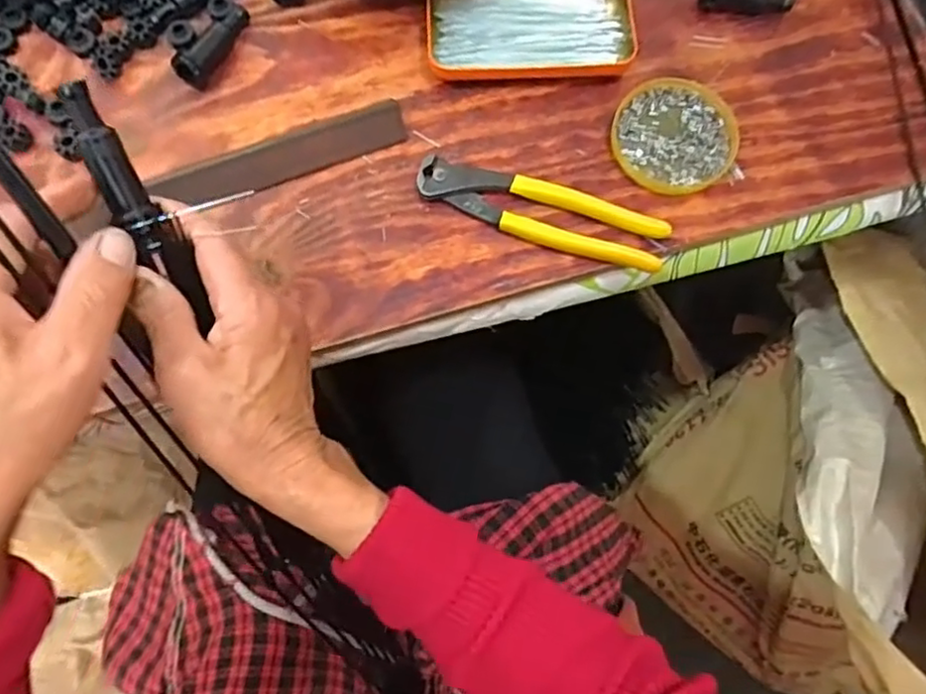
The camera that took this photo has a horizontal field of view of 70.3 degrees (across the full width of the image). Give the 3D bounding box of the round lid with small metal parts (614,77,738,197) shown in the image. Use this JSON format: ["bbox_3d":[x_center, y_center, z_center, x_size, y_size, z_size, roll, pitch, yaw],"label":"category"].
[{"bbox_3d":[0.145,-0.147,0.455,0.082,0.009,0.086,0,73,-2],"label":"round lid with small metal parts"}]

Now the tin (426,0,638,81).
[{"bbox_3d":[0.048,-0.231,0.473,0.143,0.017,0.081,-1,73,-2],"label":"tin"}]

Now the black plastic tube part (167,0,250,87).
[{"bbox_3d":[-0.185,-0.220,0.459,0.043,0.023,0.075,26,74,6],"label":"black plastic tube part"}]

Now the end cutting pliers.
[{"bbox_3d":[0.051,-0.089,0.430,0.162,0.014,0.044,16,73,3],"label":"end cutting pliers"}]

